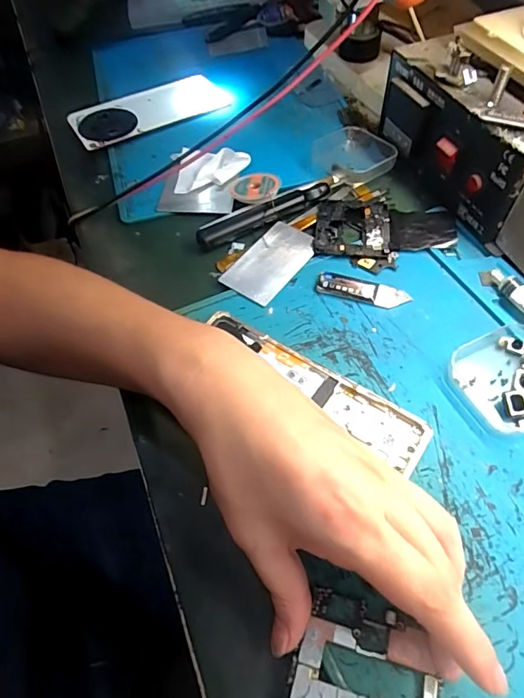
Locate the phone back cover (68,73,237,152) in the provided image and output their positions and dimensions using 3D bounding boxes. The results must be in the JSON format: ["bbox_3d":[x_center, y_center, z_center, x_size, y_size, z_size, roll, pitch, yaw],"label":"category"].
[{"bbox_3d":[-0.116,-0.257,0.500,0.168,0.011,0.077,-26,58,-13],"label":"phone back cover"}]

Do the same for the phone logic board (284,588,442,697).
[{"bbox_3d":[0.047,0.150,0.215,0.064,0.007,0.056,13,58,12],"label":"phone logic board"}]

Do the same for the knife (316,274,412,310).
[{"bbox_3d":[0.074,-0.044,0.346,0.067,0.006,0.020,15,59,14],"label":"knife"}]

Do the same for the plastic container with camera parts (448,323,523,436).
[{"bbox_3d":[0.161,0.017,0.294,0.071,0.014,0.061,-23,58,-11],"label":"plastic container with camera parts"}]

